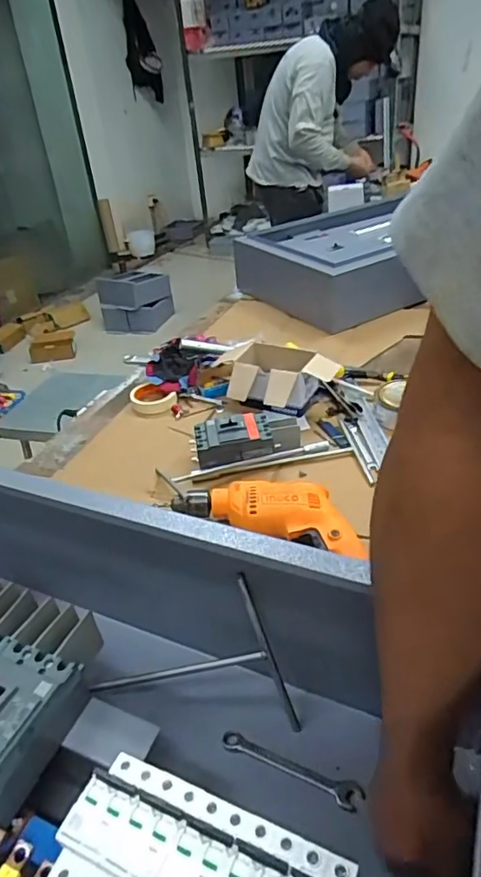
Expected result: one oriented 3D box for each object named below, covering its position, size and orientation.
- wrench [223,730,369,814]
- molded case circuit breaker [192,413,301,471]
[{"bbox_3d":[0.047,0.315,0.514,0.140,0.008,0.024,13,38,26],"label":"wrench"},{"bbox_3d":[0.011,0.001,0.914,0.181,0.065,0.076,-9,34,-4],"label":"molded case circuit breaker"}]

